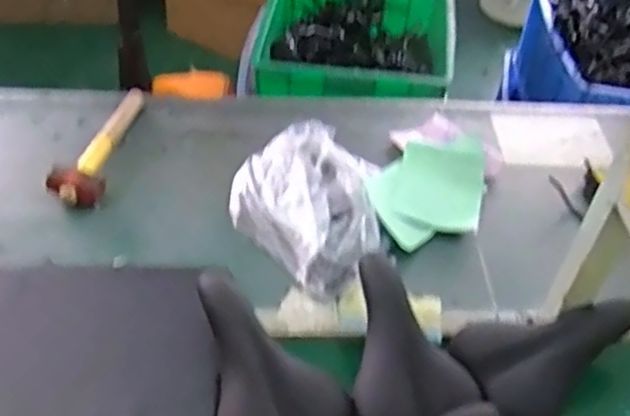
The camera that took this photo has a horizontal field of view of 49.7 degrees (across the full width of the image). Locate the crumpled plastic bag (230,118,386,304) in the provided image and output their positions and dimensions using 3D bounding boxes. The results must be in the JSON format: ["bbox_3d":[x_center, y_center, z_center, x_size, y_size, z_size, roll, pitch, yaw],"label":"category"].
[{"bbox_3d":[0.000,-0.001,1.060,0.219,0.091,0.283,-28,55,-29],"label":"crumpled plastic bag"}]

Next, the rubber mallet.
[{"bbox_3d":[-0.367,-0.114,1.149,0.083,0.042,0.279,7,46,0],"label":"rubber mallet"}]

